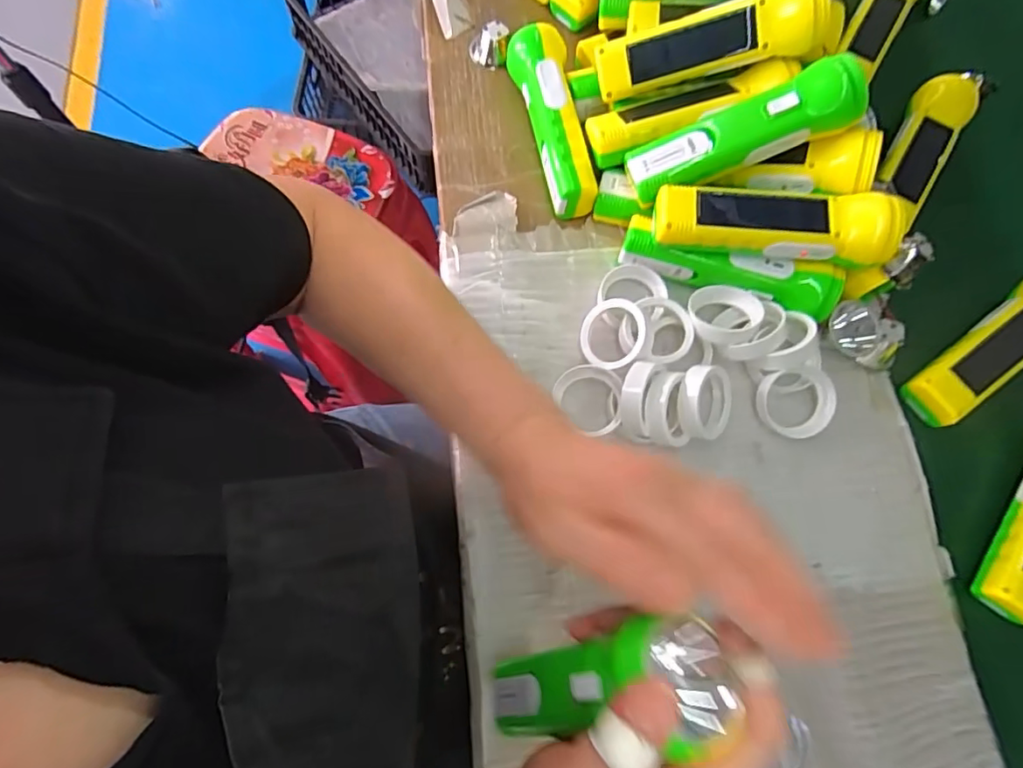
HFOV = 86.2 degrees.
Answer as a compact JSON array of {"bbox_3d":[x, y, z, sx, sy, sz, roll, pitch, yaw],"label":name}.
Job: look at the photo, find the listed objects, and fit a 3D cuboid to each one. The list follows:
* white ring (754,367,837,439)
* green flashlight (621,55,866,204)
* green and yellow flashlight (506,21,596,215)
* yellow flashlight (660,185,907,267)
[{"bbox_3d":[0.209,0.014,0.402,0.052,0.010,0.053,3,100,21],"label":"white ring"},{"bbox_3d":[0.166,-0.180,0.395,0.161,0.033,0.045,-18,74,16],"label":"green flashlight"},{"bbox_3d":[0.033,-0.219,0.453,0.048,0.046,0.159,-9,72,-2],"label":"green and yellow flashlight"},{"bbox_3d":[0.183,-0.114,0.380,0.155,0.042,0.044,10,72,0],"label":"yellow flashlight"}]

